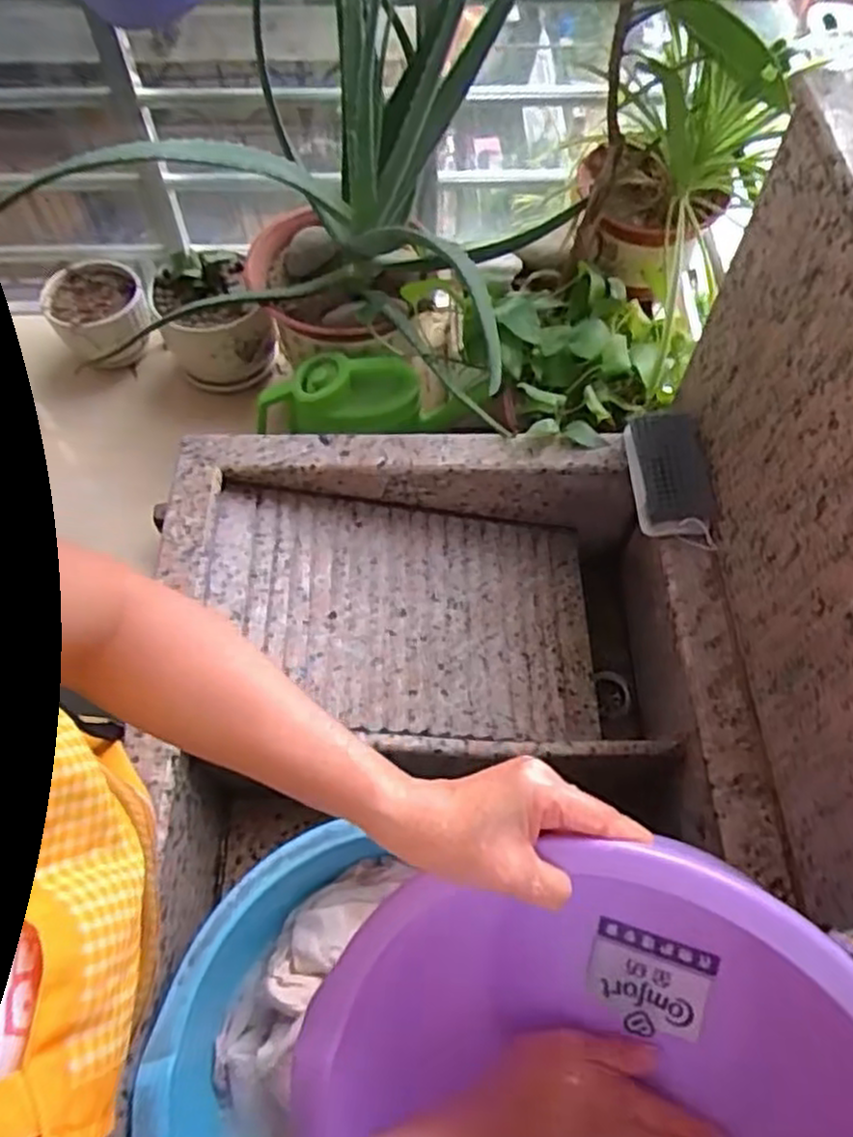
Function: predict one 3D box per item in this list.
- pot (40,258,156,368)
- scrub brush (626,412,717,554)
[{"bbox_3d":[-0.491,-0.374,1.151,0.137,0.119,0.146,0,60,-1],"label":"pot"},{"bbox_3d":[0.243,-0.091,0.759,0.074,0.036,0.137,0,60,-1],"label":"scrub brush"}]

